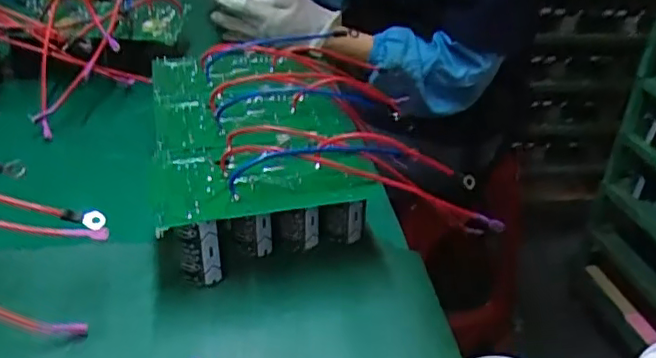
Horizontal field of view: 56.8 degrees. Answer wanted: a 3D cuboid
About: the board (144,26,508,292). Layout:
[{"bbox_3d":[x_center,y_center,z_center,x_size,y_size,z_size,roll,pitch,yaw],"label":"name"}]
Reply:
[{"bbox_3d":[-0.040,-0.044,0.563,0.242,0.076,0.308,-7,32,-17],"label":"board"}]

